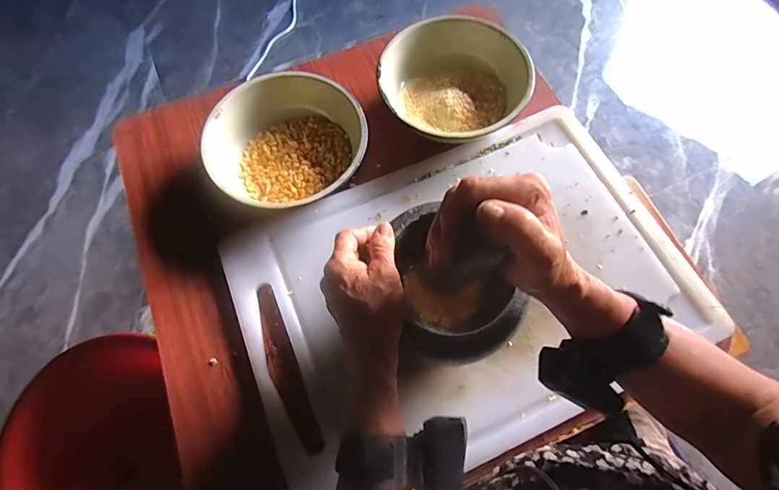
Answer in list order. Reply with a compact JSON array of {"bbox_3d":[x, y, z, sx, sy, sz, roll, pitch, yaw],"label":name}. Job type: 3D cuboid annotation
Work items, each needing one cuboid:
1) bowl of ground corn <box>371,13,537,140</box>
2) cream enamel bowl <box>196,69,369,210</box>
[{"bbox_3d":[0.080,-0.203,0.554,0.181,0.073,0.170,0,67,1],"label":"bowl of ground corn"},{"bbox_3d":[-0.123,-0.127,0.521,0.187,0.064,0.155,7,67,4],"label":"cream enamel bowl"}]

